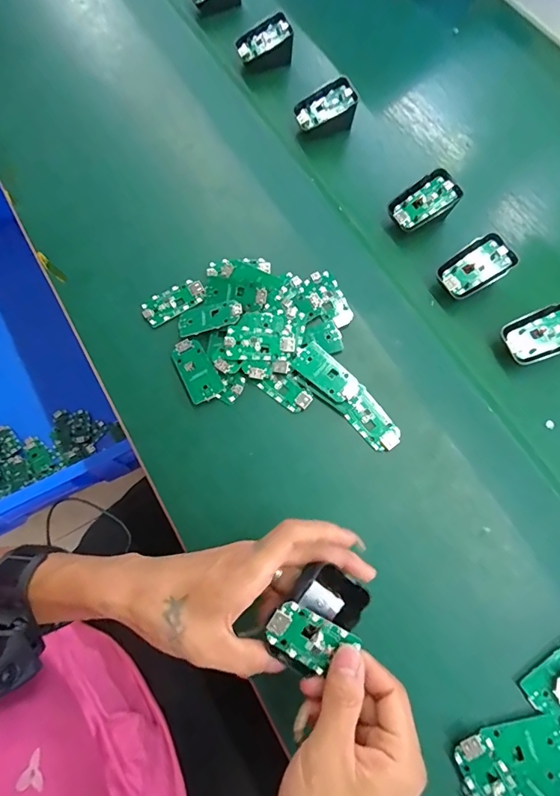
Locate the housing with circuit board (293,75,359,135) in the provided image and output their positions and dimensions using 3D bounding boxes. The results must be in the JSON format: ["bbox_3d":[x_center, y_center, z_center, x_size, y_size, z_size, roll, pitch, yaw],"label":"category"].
[{"bbox_3d":[0.052,-0.331,0.504,0.069,0.038,0.046,-16,72,-2],"label":"housing with circuit board"}]

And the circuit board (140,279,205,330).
[{"bbox_3d":[-0.106,-0.096,0.435,0.064,0.006,0.030,-30,74,-7],"label":"circuit board"}]

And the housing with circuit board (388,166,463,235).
[{"bbox_3d":[0.150,-0.201,0.461,0.070,0.039,0.044,-28,73,-6],"label":"housing with circuit board"}]

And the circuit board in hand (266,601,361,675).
[{"bbox_3d":[0.019,0.155,0.278,0.059,0.005,0.032,31,88,-9],"label":"circuit board in hand"}]

